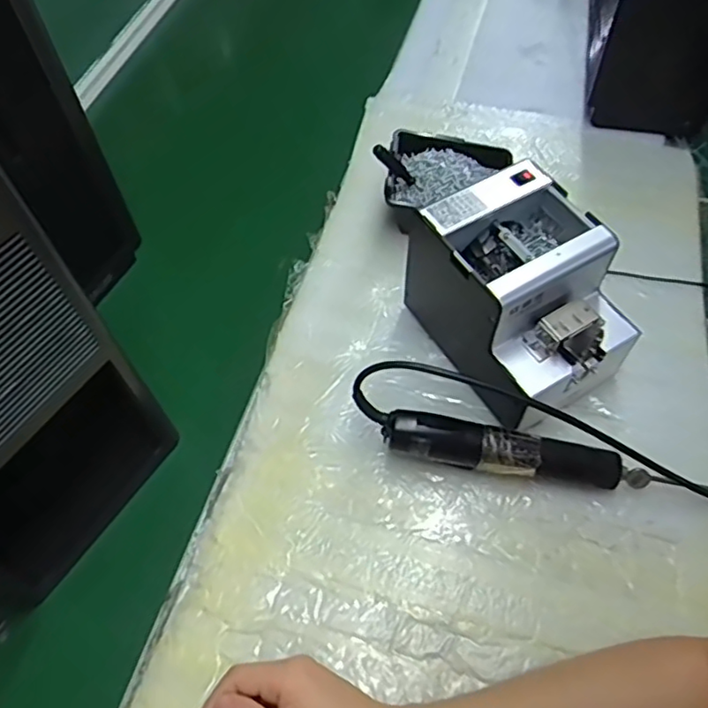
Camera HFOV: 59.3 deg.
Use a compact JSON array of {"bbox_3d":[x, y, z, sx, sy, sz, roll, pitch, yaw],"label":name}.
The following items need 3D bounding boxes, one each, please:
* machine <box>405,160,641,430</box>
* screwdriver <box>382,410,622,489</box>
[{"bbox_3d":[0.152,-0.053,0.567,0.127,0.146,0.174,-28,59,-15],"label":"machine"},{"bbox_3d":[0.127,0.085,0.538,0.198,0.049,0.034,7,57,8],"label":"screwdriver"}]

